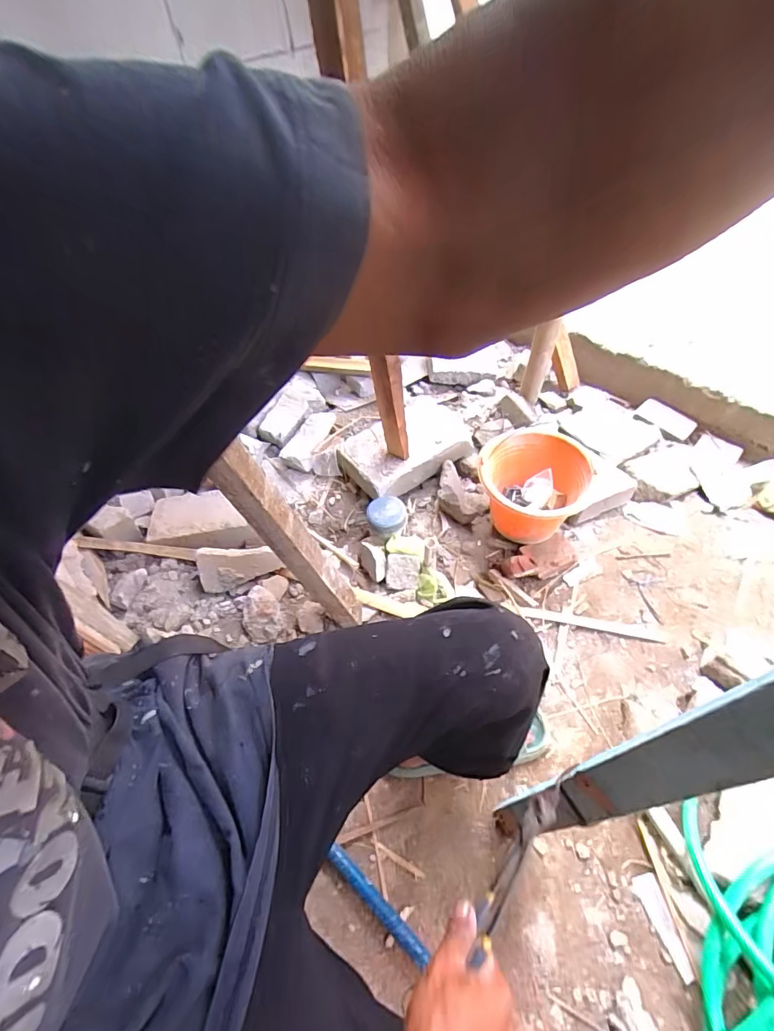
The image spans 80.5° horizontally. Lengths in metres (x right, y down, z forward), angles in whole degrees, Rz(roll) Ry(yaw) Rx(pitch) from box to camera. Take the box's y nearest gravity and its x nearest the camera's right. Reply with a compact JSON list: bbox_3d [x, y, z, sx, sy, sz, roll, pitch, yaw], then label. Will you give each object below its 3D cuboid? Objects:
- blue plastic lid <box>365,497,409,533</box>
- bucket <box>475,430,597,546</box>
[{"bbox_3d":[0.000,-0.001,1.075,0.090,0.030,0.090,-2,53,3],"label":"blue plastic lid"},{"bbox_3d":[0.330,-0.069,1.057,0.222,0.147,0.227,-2,53,3],"label":"bucket"}]

